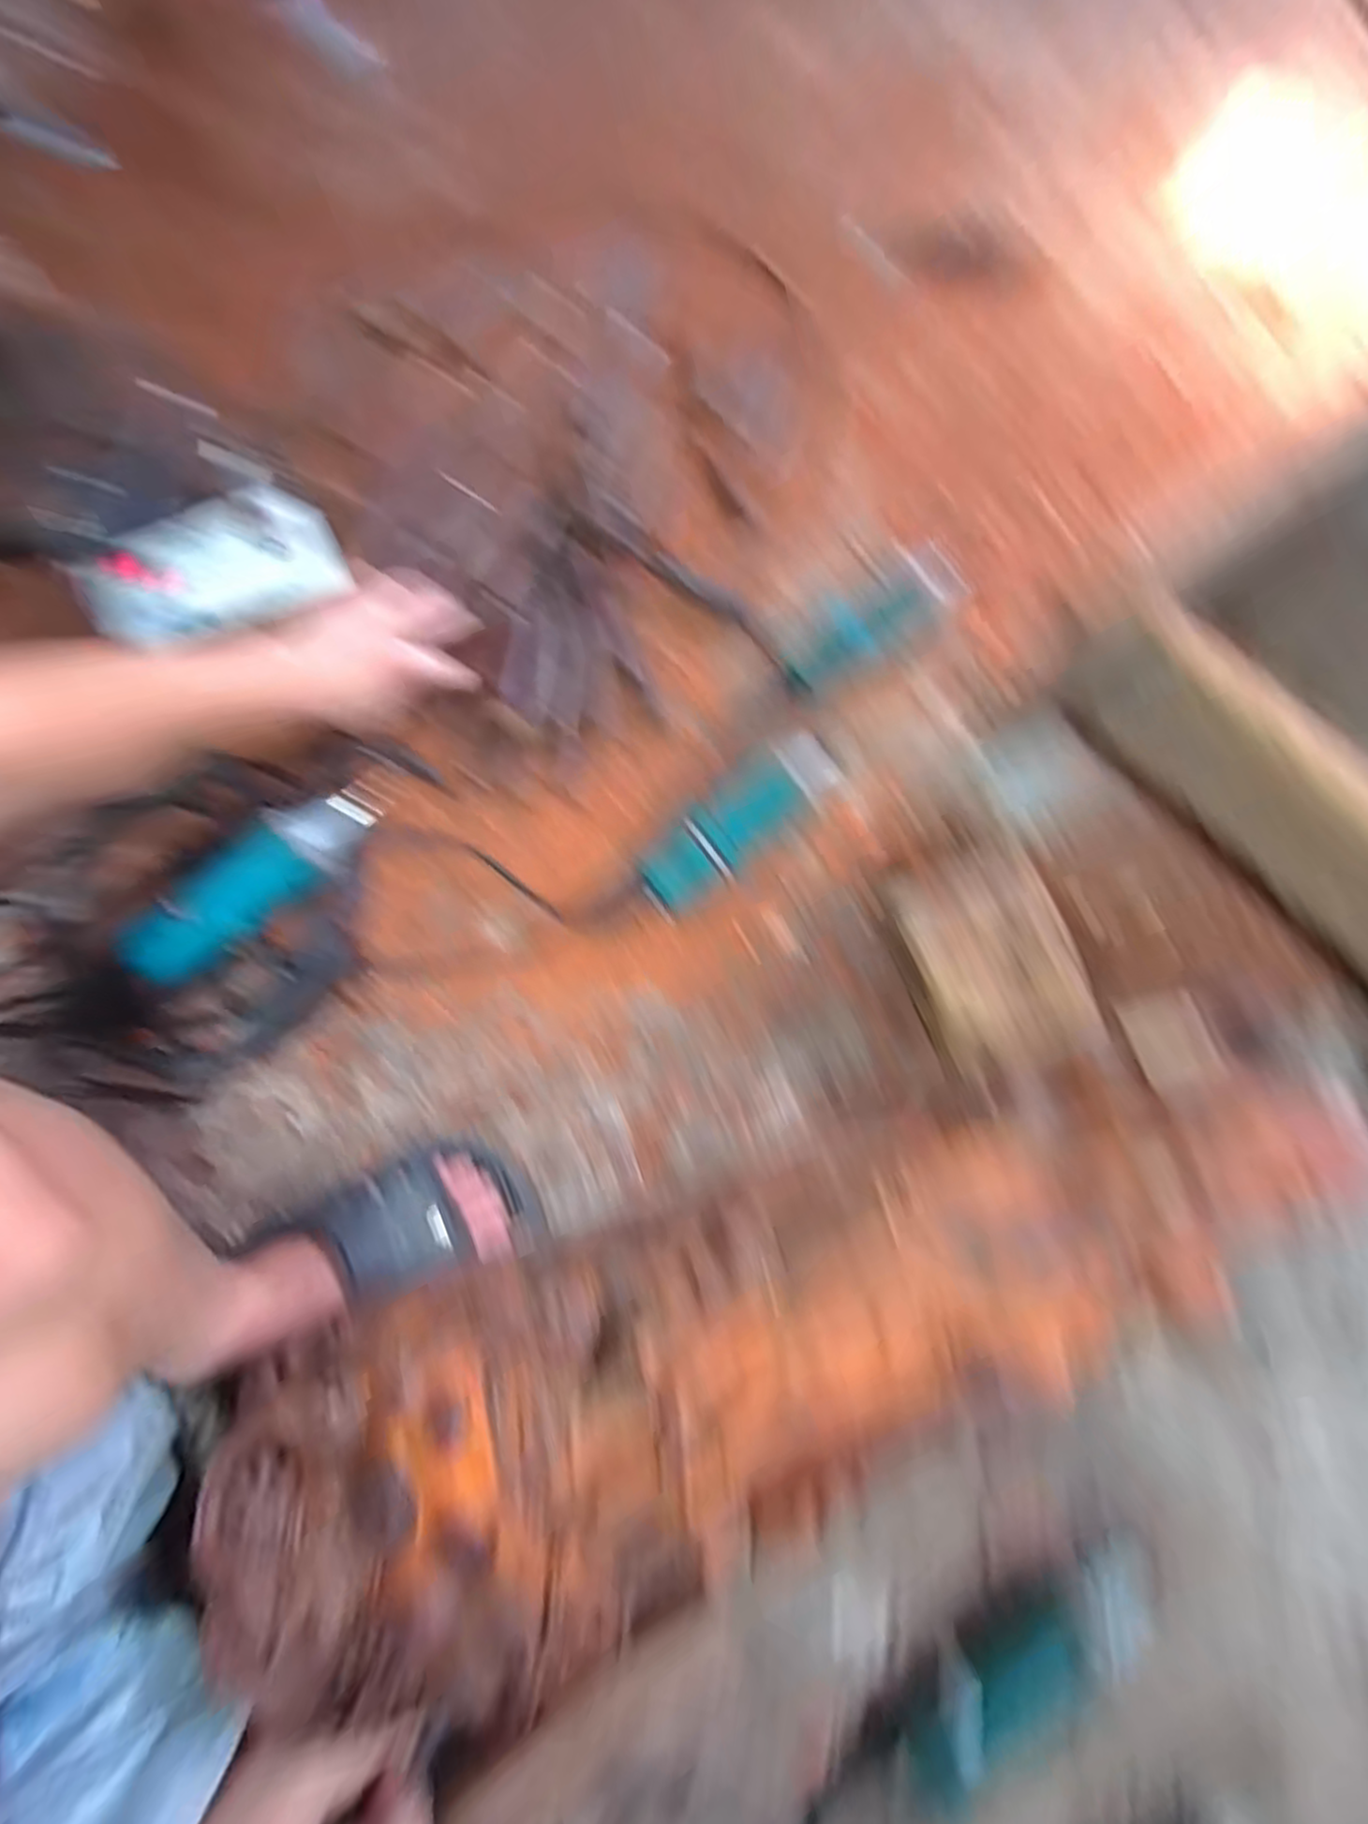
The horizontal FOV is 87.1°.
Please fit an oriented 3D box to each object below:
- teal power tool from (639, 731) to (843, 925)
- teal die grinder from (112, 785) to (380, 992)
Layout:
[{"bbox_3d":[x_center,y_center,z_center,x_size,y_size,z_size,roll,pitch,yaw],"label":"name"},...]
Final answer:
[{"bbox_3d":[0.045,-0.069,0.584,0.186,0.043,0.059,-39,79,-7],"label":"teal power tool"},{"bbox_3d":[-0.334,-0.020,0.559,0.212,0.060,0.062,-40,79,-7],"label":"teal die grinder"}]

